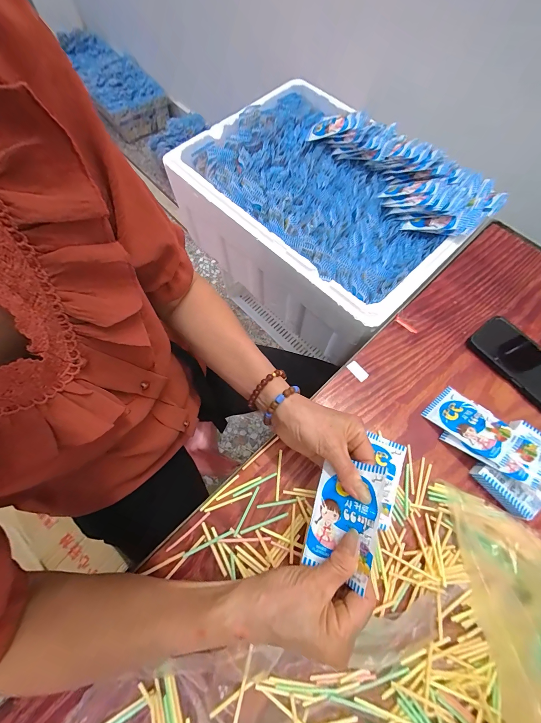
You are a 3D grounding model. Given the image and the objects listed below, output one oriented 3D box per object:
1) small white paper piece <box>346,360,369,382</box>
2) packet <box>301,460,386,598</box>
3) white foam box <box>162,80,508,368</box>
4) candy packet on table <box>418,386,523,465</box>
[{"bbox_3d":[0.133,0.014,0.417,0.017,0.004,0.033,-38,72,-15],"label":"small white paper piece"},{"bbox_3d":[0.071,0.148,0.264,0.063,0.009,0.099,-2,59,39],"label":"packet"},{"bbox_3d":[0.107,-0.328,0.618,0.382,0.211,0.541,-41,75,-16],"label":"white foam box"},{"bbox_3d":[0.273,0.083,0.372,0.069,0.007,0.103,-34,52,-21],"label":"candy packet on table"}]

